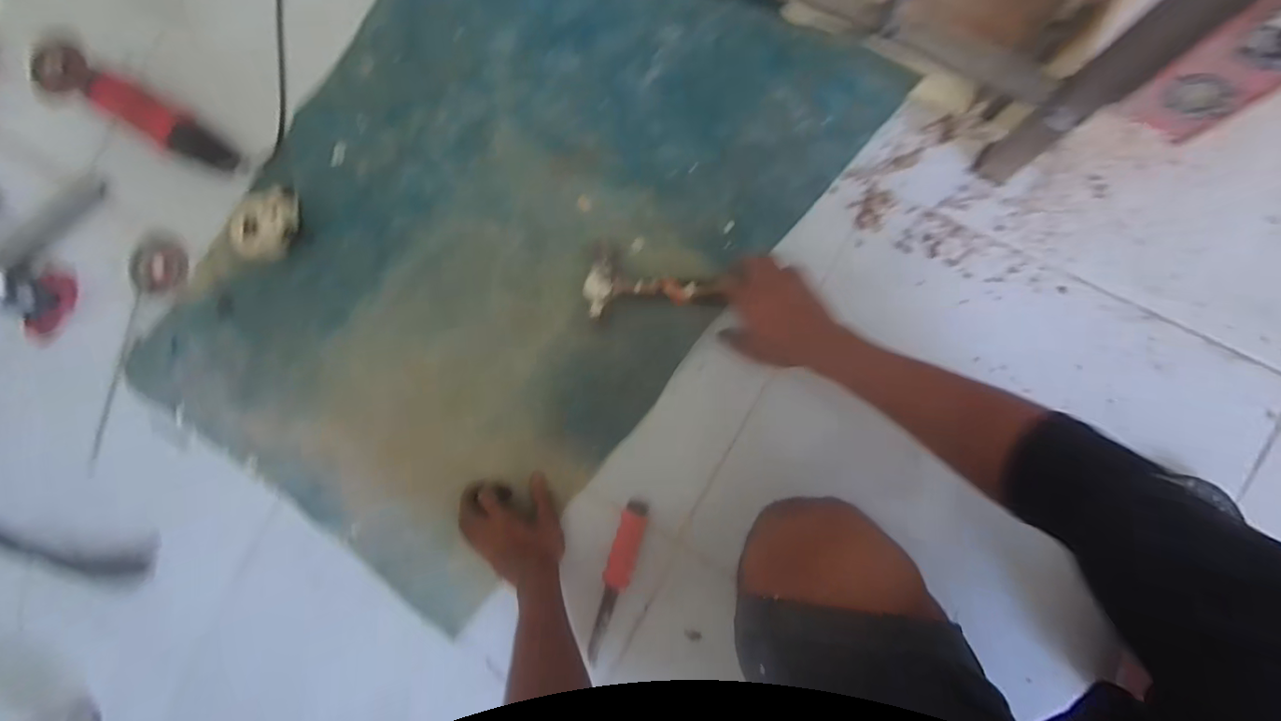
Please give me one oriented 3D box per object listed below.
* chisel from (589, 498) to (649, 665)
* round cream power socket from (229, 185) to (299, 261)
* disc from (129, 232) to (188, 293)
[{"bbox_3d":[-0.029,0.266,0.686,0.034,0.021,0.194,17,91,7],"label":"chisel"},{"bbox_3d":[-0.501,-0.182,0.756,0.071,0.039,0.094,2,89,7],"label":"round cream power socket"},{"bbox_3d":[-0.687,-0.137,0.806,0.079,0.013,0.087,39,94,6],"label":"disc"}]

